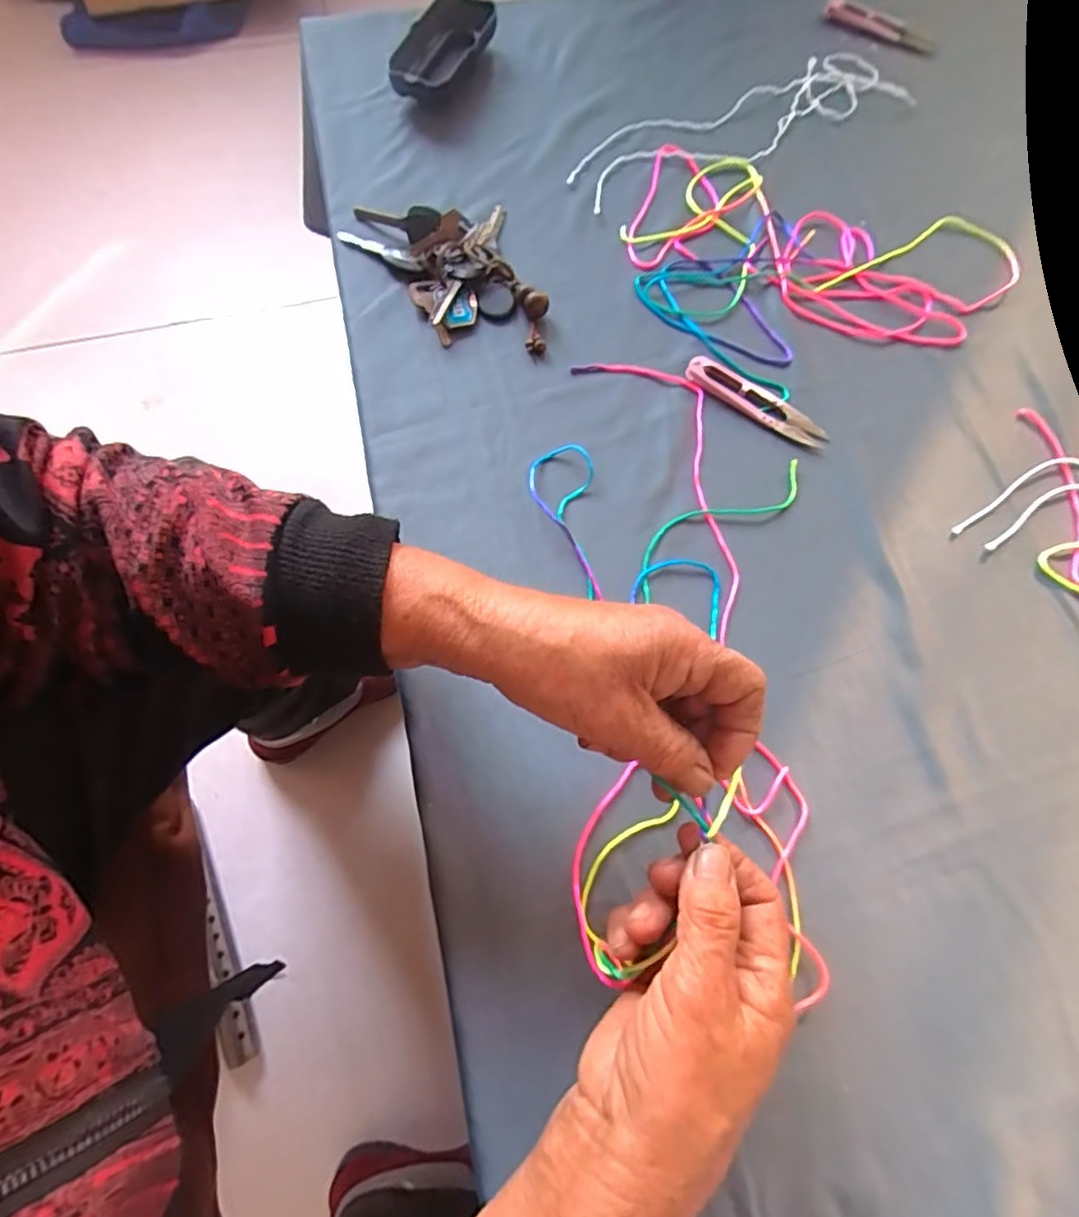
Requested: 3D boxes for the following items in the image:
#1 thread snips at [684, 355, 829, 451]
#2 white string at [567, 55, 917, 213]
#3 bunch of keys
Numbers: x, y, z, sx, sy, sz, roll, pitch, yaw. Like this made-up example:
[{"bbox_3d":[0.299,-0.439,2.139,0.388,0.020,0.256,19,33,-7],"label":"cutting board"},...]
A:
[{"bbox_3d":[0.148,-0.141,0.416,0.103,0.009,0.026,33,73,8],"label":"thread snips"},{"bbox_3d":[0.164,-0.391,0.496,0.298,0.007,0.074,-25,74,-10],"label":"white string"},{"bbox_3d":[-0.064,-0.235,0.434,0.113,0.023,0.148,-17,73,-8],"label":"bunch of keys"}]

